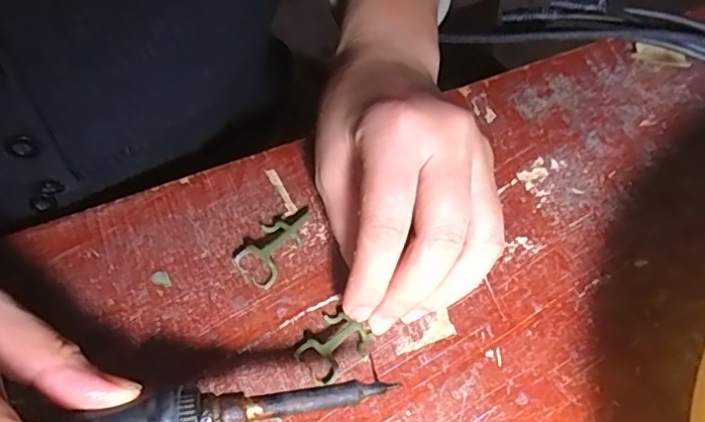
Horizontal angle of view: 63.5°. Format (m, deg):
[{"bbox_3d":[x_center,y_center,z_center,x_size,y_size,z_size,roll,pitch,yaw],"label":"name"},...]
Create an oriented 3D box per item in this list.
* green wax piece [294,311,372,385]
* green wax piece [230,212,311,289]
[{"bbox_3d":[-0.010,0.058,0.247,0.029,0.011,0.026,-36,68,-20],"label":"green wax piece"},{"bbox_3d":[-0.037,0.013,0.270,0.023,0.010,0.044,29,64,13],"label":"green wax piece"}]

